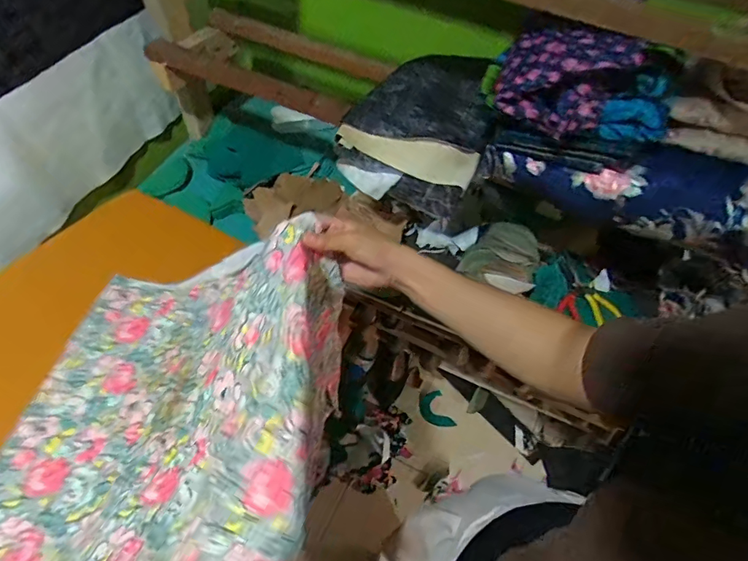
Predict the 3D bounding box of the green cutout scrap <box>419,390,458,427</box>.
[{"bbox_3d":[0.176,0.375,1.321,0.076,0.016,0.110,-23,74,-15],"label":"green cutout scrap"}]

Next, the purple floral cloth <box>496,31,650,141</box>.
[{"bbox_3d":[0.211,-0.232,0.530,0.141,0.093,0.074,26,55,19],"label":"purple floral cloth"}]

